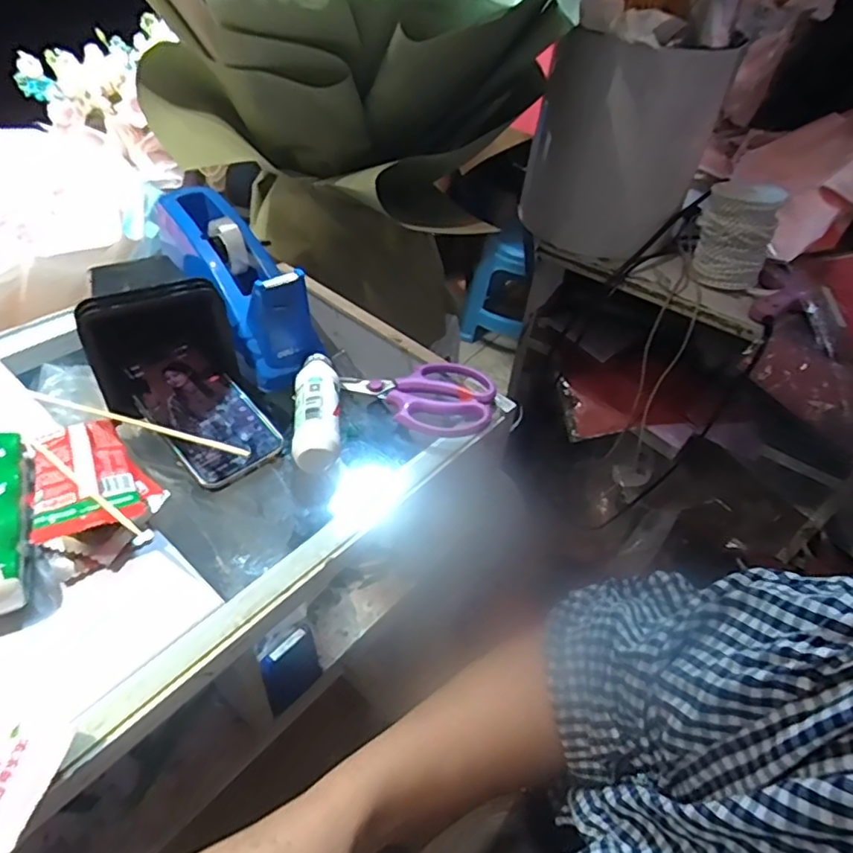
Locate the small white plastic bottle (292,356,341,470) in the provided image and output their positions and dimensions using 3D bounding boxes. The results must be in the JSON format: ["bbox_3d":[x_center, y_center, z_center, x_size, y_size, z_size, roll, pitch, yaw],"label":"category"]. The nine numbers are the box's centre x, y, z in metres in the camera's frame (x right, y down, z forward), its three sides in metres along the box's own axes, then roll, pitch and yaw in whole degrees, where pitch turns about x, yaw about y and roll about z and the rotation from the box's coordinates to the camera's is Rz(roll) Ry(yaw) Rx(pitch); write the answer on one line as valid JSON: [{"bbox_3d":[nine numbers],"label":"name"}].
[{"bbox_3d":[-0.090,-0.018,0.483,0.037,0.031,0.115,-1,45,-8],"label":"small white plastic bottle"}]

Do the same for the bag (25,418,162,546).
[{"bbox_3d":[-0.242,0.032,0.416,0.074,0.024,0.111,-21,51,-26],"label":"bag"}]

